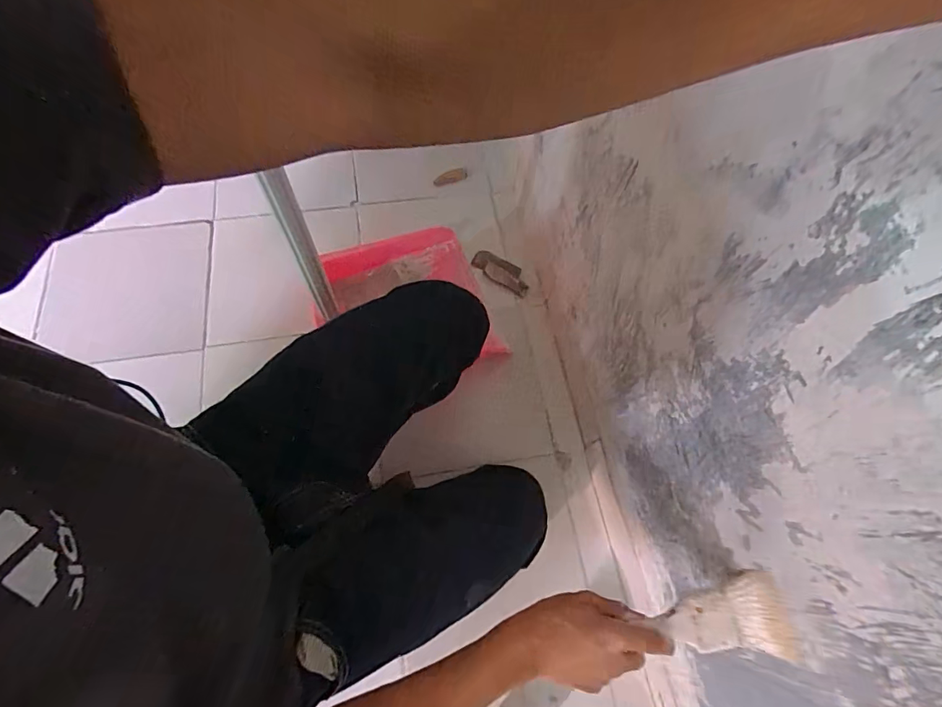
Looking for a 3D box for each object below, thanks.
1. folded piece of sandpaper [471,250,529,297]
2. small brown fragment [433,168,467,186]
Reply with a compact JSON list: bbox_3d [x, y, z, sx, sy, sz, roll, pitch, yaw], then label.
[{"bbox_3d":[0.067,-0.174,0.933,0.127,0.023,0.058,28,69,9],"label":"folded piece of sandpaper"},{"bbox_3d":[-0.047,-0.389,0.988,0.075,0.035,0.007,-12,66,18],"label":"small brown fragment"}]

